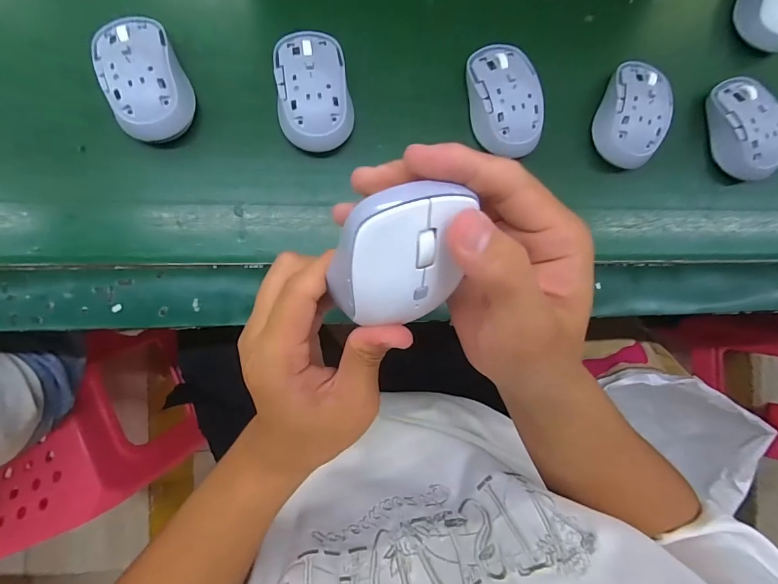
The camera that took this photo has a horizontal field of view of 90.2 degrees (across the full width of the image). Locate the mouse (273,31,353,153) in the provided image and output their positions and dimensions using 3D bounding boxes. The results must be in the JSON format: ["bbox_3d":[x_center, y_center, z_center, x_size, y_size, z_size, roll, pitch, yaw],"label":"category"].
[{"bbox_3d":[-0.063,-0.170,0.327,0.060,0.030,0.101,-6,89,-8],"label":"mouse"}]

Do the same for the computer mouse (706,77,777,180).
[{"bbox_3d":[0.347,-0.159,0.375,0.051,0.031,0.098,-6,89,-8],"label":"computer mouse"}]

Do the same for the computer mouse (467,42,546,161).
[{"bbox_3d":[0.103,-0.172,0.345,0.058,0.028,0.097,-8,89,-8],"label":"computer mouse"}]

